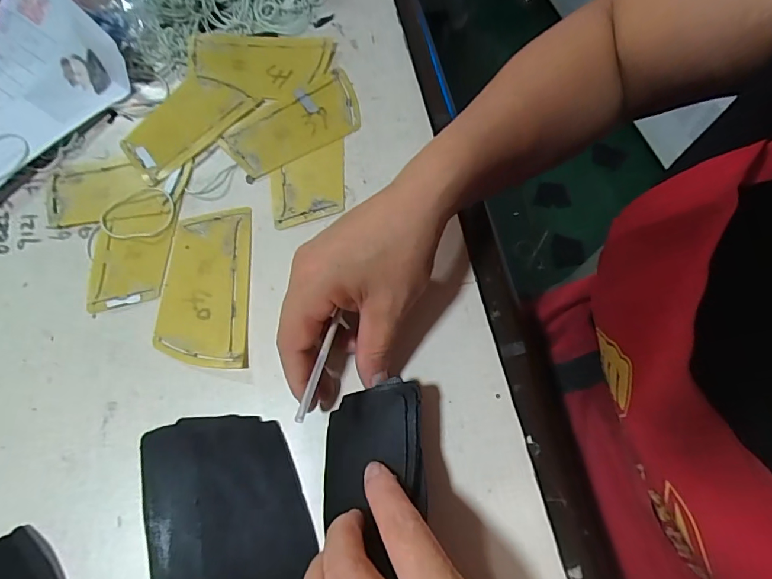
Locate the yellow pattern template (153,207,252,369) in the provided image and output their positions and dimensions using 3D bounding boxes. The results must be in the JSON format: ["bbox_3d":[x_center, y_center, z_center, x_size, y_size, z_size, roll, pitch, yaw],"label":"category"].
[{"bbox_3d":[-0.131,-0.002,0.322,0.064,0.004,0.120,-6,68,0],"label":"yellow pattern template"}]

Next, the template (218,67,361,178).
[{"bbox_3d":[-0.076,-0.139,0.374,0.117,0.005,0.063,-29,72,-9],"label":"template"}]

